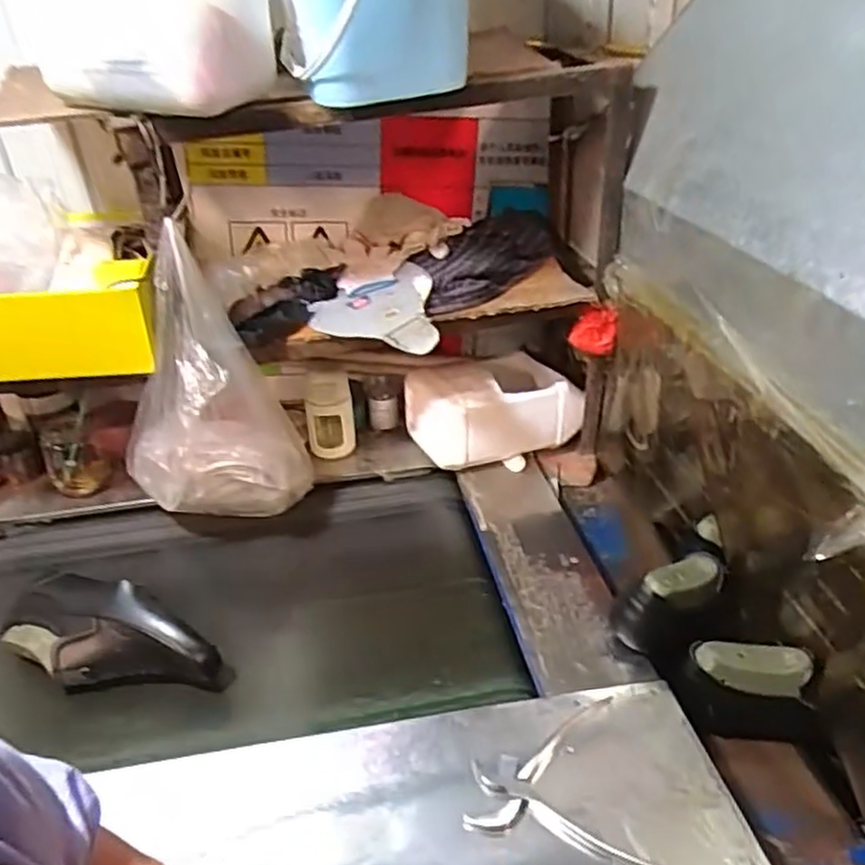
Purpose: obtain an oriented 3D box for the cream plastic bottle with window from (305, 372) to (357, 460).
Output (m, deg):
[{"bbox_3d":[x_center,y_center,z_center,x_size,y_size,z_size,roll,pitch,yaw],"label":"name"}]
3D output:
[{"bbox_3d":[-0.164,-0.024,1.161,0.075,0.147,0.035,-7,32,-8],"label":"cream plastic bottle with window"}]

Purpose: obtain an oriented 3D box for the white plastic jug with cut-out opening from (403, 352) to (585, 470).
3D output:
[{"bbox_3d":[0.093,-0.044,1.212,0.247,0.139,0.187,-15,34,-20],"label":"white plastic jug with cut-out opening"}]

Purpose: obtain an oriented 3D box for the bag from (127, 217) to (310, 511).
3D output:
[{"bbox_3d":[-0.287,-0.045,0.932,0.226,0.352,0.131,-9,33,-12],"label":"bag"}]

